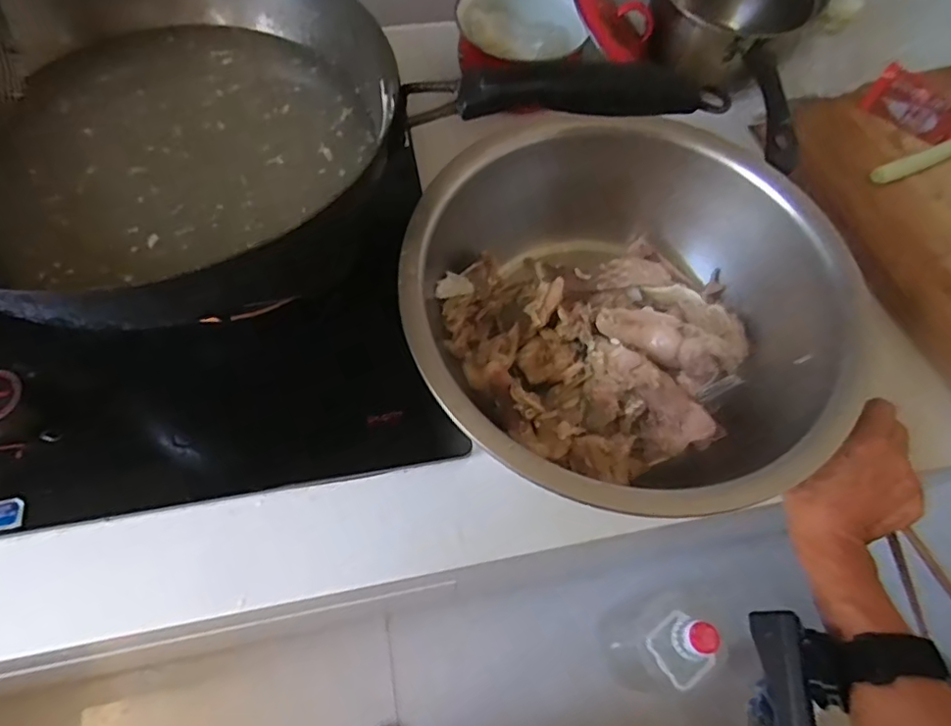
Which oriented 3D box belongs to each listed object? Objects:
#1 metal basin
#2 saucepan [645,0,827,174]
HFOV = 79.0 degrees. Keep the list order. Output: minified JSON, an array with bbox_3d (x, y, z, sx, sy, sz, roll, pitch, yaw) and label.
[{"bbox_3d":[0.105,-0.034,0.454,0.306,0.133,0.292,1,65,-3],"label":"metal basin"},{"bbox_3d":[0.247,-0.311,0.579,0.158,0.106,0.282,14,65,3],"label":"saucepan"}]

